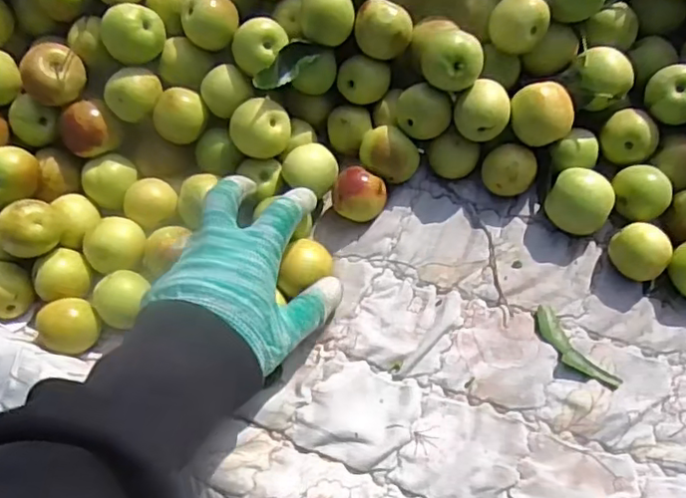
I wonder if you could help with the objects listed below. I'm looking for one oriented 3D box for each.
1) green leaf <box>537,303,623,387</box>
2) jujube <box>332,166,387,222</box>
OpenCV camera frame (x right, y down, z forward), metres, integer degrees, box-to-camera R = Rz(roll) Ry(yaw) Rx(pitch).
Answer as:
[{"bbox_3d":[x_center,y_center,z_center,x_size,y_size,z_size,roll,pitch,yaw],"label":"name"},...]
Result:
[{"bbox_3d":[0.137,0.060,0.368,0.017,0.004,0.062,-36,70,-13],"label":"green leaf"},{"bbox_3d":[0.011,-0.034,0.412,0.034,0.027,0.031,4,67,4],"label":"jujube"}]

